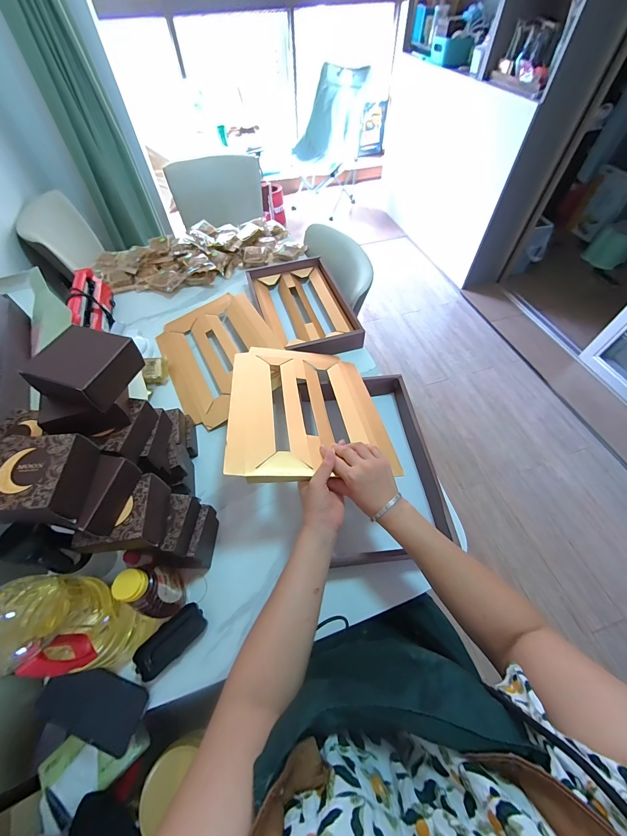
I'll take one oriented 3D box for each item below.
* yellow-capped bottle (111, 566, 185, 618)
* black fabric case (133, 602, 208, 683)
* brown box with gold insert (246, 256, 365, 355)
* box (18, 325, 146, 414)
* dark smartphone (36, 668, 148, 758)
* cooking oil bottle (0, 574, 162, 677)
[{"bbox_3d":[-0.245,0.267,0.481,0.050,0.145,0.065,-36,63,-21],"label":"yellow-capped bottle"},{"bbox_3d":[-0.230,0.358,0.502,0.112,0.024,0.051,-37,64,-21],"label":"black fabric case"},{"bbox_3d":[-0.038,-0.341,0.934,0.255,0.046,0.419,-18,58,-10],"label":"brown box with gold insert"},{"bbox_3d":[-0.281,-0.062,0.383,0.090,0.048,0.095,16,58,11],"label":"box"},{"bbox_3d":[-0.322,0.419,0.455,0.142,0.014,0.074,29,58,-2],"label":"dark smartphone"},{"bbox_3d":[-0.307,0.269,0.400,0.096,0.270,0.107,-1,57,0],"label":"cooking oil bottle"}]

